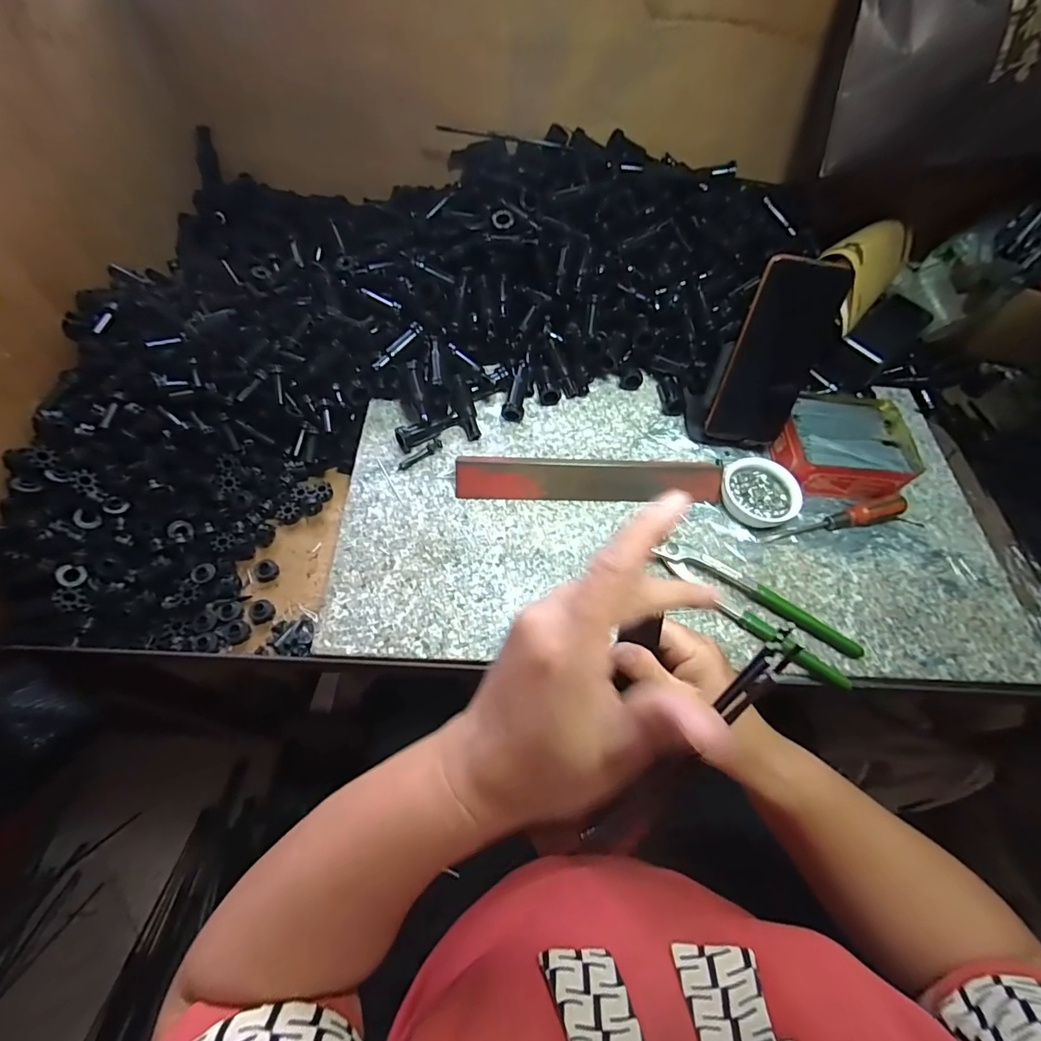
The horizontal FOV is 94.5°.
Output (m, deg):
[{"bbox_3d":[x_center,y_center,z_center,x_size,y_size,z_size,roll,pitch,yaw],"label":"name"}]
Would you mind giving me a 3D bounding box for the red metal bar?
[{"bbox_3d":[0.069,-0.041,0.465,0.256,0.028,0.032,1,60,-4],"label":"red metal bar"}]

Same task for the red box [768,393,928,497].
[{"bbox_3d":[0.331,-0.077,0.502,0.129,0.045,0.110,3,60,-3],"label":"red box"}]

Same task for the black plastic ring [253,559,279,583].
[{"bbox_3d":[-0.226,0.044,0.428,0.018,0.012,0.020,37,64,16],"label":"black plastic ring"}]

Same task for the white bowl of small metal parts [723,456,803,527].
[{"bbox_3d":[0.234,-0.027,0.474,0.066,0.025,0.074,-32,68,-20],"label":"white bowl of small metal parts"}]

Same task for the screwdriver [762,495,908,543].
[{"bbox_3d":[0.306,-0.001,0.464,0.142,0.026,0.021,-13,62,-12],"label":"screwdriver"}]

